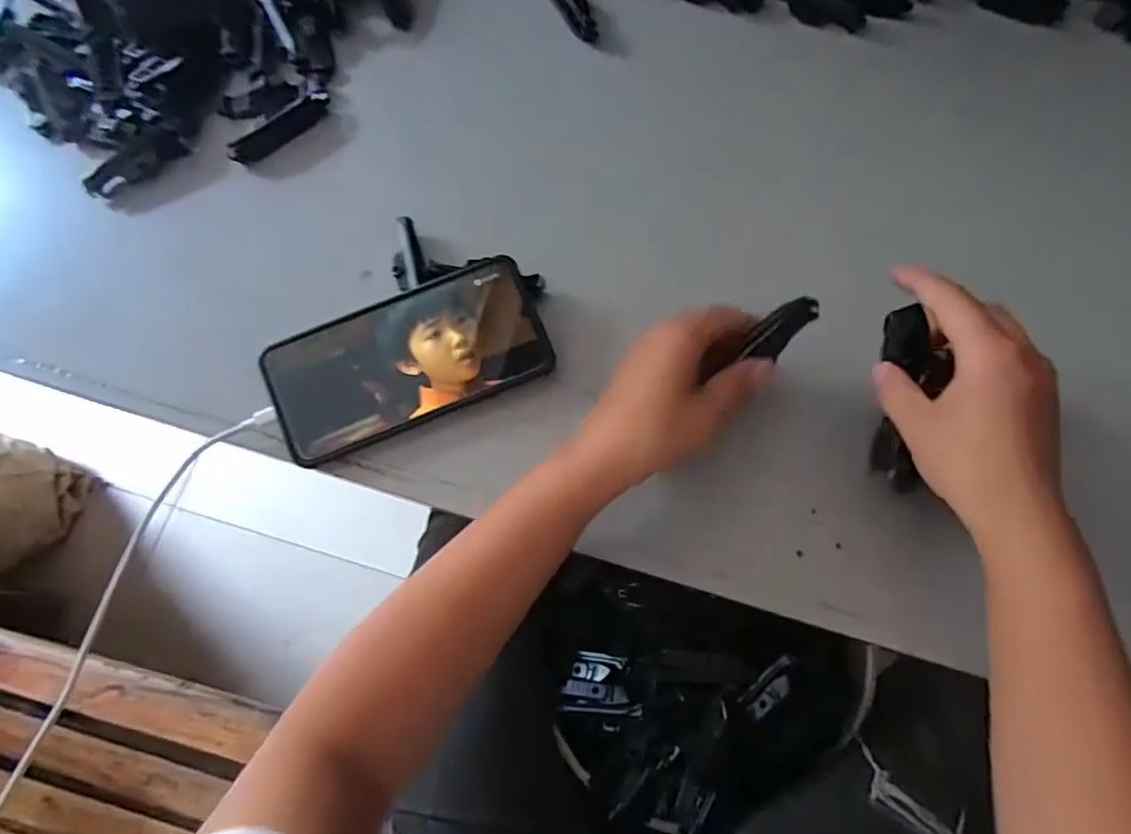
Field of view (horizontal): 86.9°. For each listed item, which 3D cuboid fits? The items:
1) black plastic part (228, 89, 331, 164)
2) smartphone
[{"bbox_3d":[-0.211,-0.214,0.444,0.082,0.008,0.019,-41,75,-11],"label":"black plastic part"},{"bbox_3d":[-0.096,-0.035,0.371,0.165,0.015,0.078,-22,87,-4],"label":"smartphone"}]

